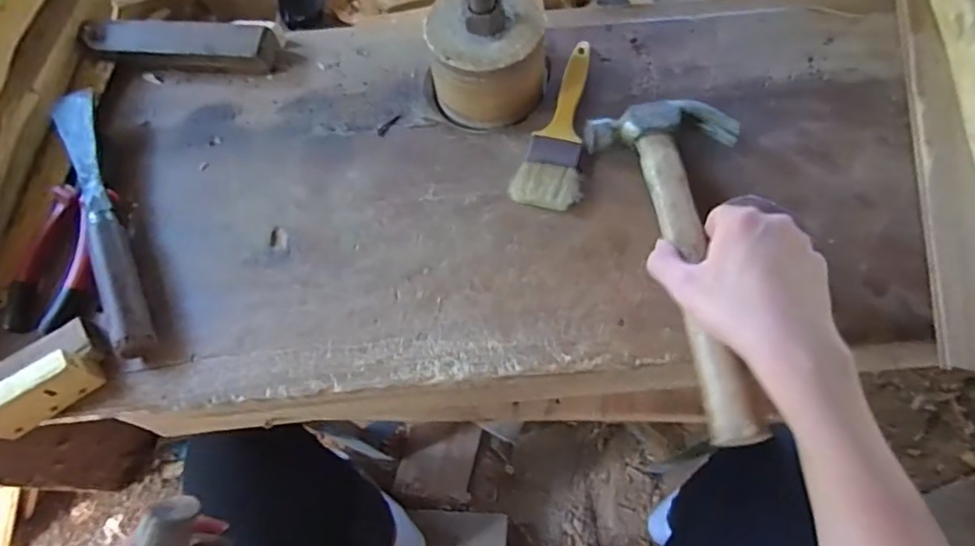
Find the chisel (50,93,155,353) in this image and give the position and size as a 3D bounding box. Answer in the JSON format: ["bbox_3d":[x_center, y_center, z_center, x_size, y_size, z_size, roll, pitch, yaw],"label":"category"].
[{"bbox_3d":[-0.330,-0.052,0.495,0.034,0.020,0.268,-23,69,-8],"label":"chisel"}]

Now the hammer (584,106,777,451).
[{"bbox_3d":[0.152,-0.014,0.433,0.116,0.024,0.276,-3,63,0],"label":"hammer"}]

